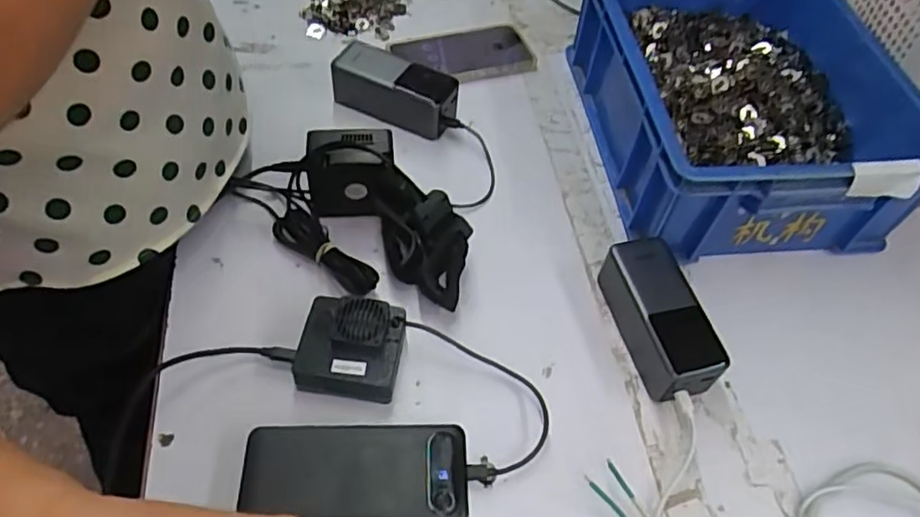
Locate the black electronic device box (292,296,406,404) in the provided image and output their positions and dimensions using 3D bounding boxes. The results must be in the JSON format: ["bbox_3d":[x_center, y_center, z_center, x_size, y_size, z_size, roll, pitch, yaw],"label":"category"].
[{"bbox_3d":[-0.087,0.071,0.508,0.078,0.047,0.068,7,53,0],"label":"black electronic device box"}]

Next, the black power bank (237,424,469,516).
[{"bbox_3d":[-0.073,0.158,0.458,0.153,0.032,0.076,0,54,-5],"label":"black power bank"}]

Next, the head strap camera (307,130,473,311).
[{"bbox_3d":[-0.054,-0.041,0.565,0.166,0.091,0.065,37,59,20],"label":"head strap camera"}]

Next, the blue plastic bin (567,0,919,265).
[{"bbox_3d":[0.295,-0.178,0.679,0.288,0.119,0.374,-3,54,-7],"label":"blue plastic bin"}]

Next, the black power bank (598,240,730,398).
[{"bbox_3d":[0.166,0.049,0.541,0.059,0.057,0.132,-12,56,-13],"label":"black power bank"}]

